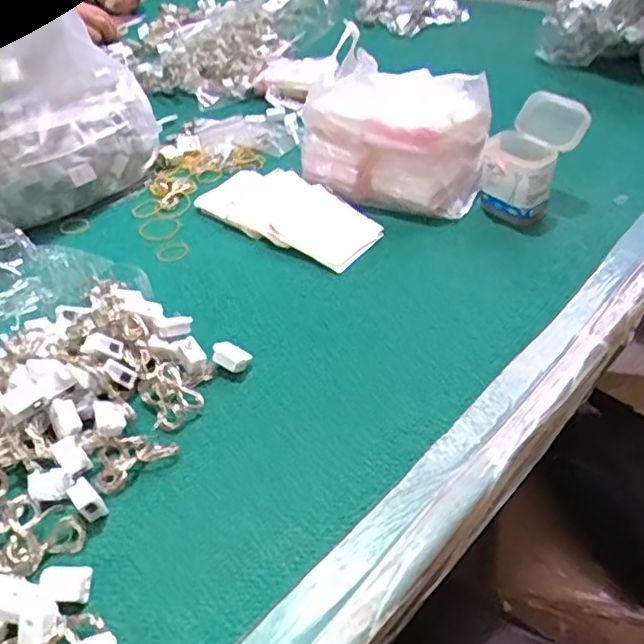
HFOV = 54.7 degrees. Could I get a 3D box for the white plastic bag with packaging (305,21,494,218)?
[{"bbox_3d":[0.070,-0.202,0.635,0.189,0.145,0.097,18,48,24],"label":"white plastic bag with packaging"}]

